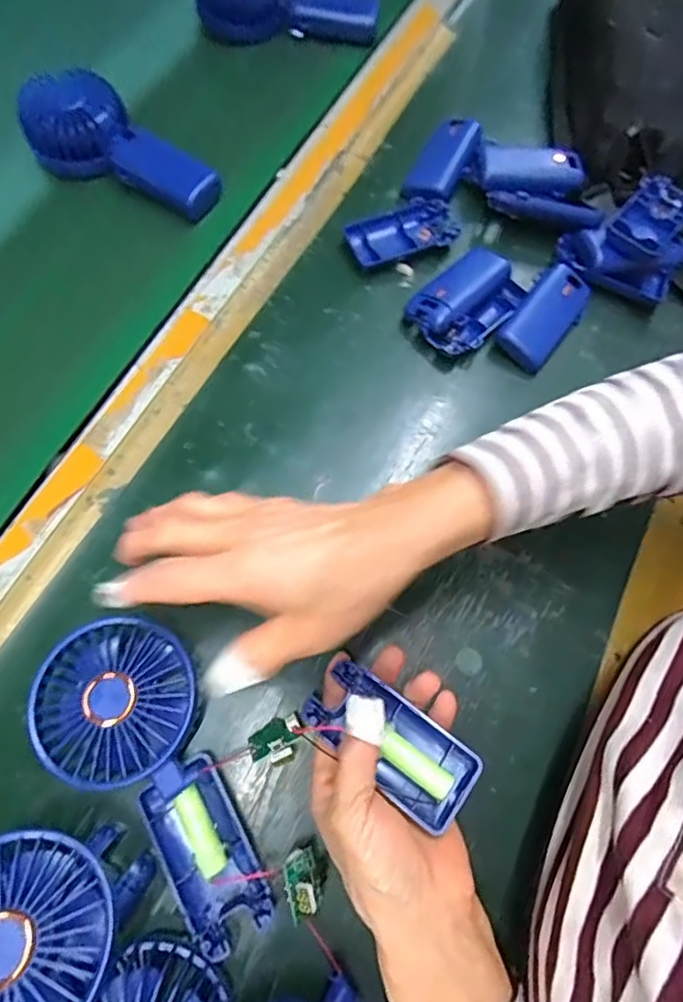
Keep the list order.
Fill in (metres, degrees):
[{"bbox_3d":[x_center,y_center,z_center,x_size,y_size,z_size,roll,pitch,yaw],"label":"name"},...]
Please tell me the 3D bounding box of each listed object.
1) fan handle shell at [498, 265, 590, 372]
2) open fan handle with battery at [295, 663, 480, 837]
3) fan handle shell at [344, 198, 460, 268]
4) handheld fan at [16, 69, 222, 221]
[{"bbox_3d":[0.162,-0.147,0.434,0.041,0.021,0.094,38,73,11],"label":"fan handle shell"},{"bbox_3d":[0.027,0.129,0.298,0.091,0.014,0.043,35,73,18],"label":"open fan handle with battery"},{"bbox_3d":[0.052,-0.224,0.461,0.090,0.012,0.051,-27,72,-11],"label":"fan handle shell"},{"bbox_3d":[-0.188,-0.294,0.461,0.174,0.042,0.085,39,73,12],"label":"handheld fan"}]

